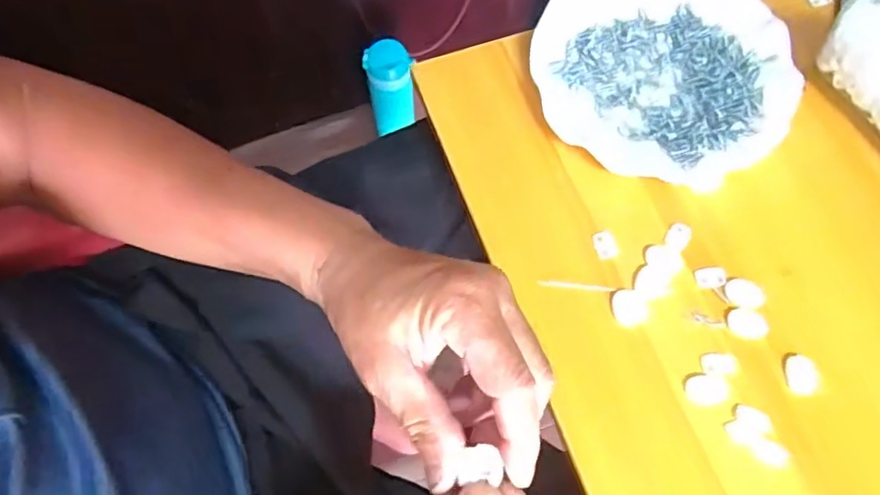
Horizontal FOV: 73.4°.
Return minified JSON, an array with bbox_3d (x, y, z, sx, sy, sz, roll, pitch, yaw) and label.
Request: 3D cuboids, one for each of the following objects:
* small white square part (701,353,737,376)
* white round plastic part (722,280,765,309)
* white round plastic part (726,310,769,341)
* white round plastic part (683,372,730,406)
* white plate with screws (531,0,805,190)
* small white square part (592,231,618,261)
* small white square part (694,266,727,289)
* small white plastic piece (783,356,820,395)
[{"bbox_3d":[0.175,0.072,0.368,0.022,0.004,0.013,2,69,0],"label":"small white square part"},{"bbox_3d":[0.198,0.030,0.384,0.023,0.006,0.019,10,70,3],"label":"white round plastic part"},{"bbox_3d":[0.197,0.050,0.379,0.024,0.004,0.018,11,70,3],"label":"white round plastic part"},{"bbox_3d":[0.165,0.087,0.364,0.026,0.004,0.020,-11,70,-5],"label":"white round plastic part"},{"bbox_3d":[0.161,-0.131,0.431,0.178,0.021,0.175,0,69,-1],"label":"white plate with screws"},{"bbox_3d":[0.111,-0.002,0.398,0.014,0.004,0.019,-11,70,-5],"label":"small white square part"},{"bbox_3d":[0.179,0.020,0.389,0.021,0.004,0.014,-6,70,-3],"label":"small white square part"},{"bbox_3d":[0.226,0.079,0.367,0.020,0.004,0.023,0,69,-1],"label":"small white plastic piece"}]

